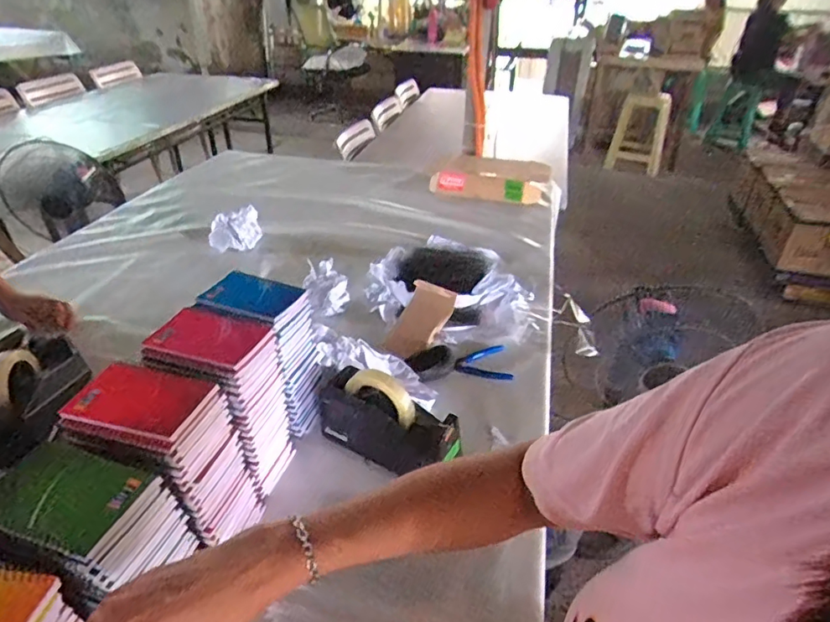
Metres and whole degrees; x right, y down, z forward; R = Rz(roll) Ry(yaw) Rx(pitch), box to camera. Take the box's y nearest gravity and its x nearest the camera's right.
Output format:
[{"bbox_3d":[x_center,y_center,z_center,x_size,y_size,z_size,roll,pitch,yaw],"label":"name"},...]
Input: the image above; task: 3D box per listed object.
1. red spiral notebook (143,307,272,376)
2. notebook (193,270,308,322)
[{"bbox_3d":[-0.255,0.031,0.643,0.121,0.017,0.093,10,35,12],"label":"red spiral notebook"},{"bbox_3d":[-0.235,-0.023,0.743,0.141,0.015,0.085,14,36,18],"label":"notebook"}]

